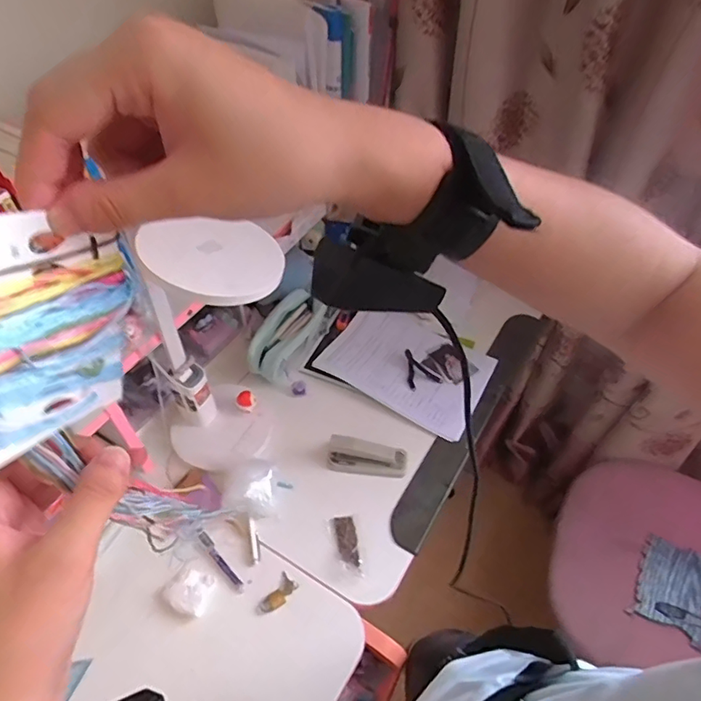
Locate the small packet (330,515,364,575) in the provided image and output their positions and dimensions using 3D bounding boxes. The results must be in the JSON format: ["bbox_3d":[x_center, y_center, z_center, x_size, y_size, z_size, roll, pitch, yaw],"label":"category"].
[{"bbox_3d":[-0.007,0.294,0.789,0.036,0.007,0.093,-9,49,-8],"label":"small packet"}]

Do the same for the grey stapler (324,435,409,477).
[{"bbox_3d":[0.027,0.176,0.868,0.134,0.039,0.046,5,49,4],"label":"grey stapler"}]

